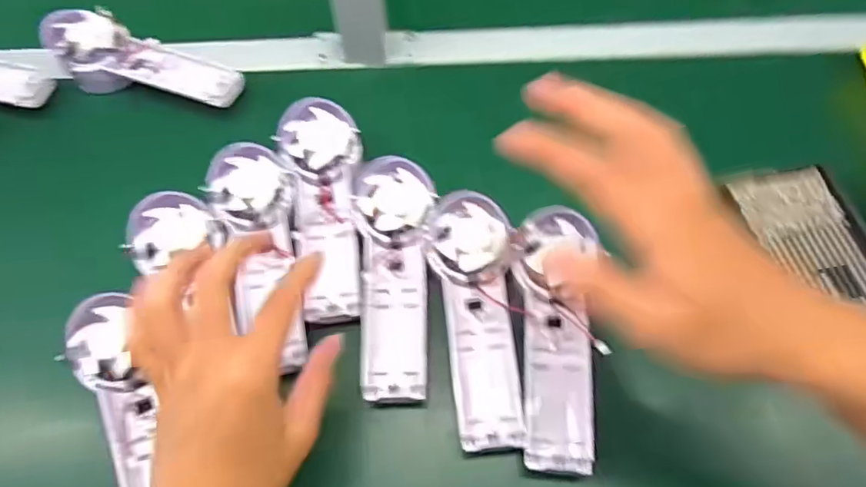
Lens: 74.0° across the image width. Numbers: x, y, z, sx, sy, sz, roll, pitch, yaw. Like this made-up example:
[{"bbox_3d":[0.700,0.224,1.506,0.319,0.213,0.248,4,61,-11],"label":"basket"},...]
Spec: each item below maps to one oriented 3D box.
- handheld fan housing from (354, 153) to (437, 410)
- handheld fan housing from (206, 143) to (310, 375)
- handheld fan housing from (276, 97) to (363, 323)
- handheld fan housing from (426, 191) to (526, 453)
[{"bbox_3d":[-0.025,0.021,0.421,0.057,0.027,0.178,-4,67,-4],"label":"handheld fan housing"},{"bbox_3d":[-0.126,0.006,0.429,0.059,0.026,0.184,-15,70,-9],"label":"handheld fan housing"},{"bbox_3d":[-0.081,-0.029,0.447,0.060,0.034,0.174,-9,67,-6],"label":"handheld fan housing"},{"bbox_3d":[0.034,0.051,0.406,0.055,0.031,0.176,-7,67,-5],"label":"handheld fan housing"}]

